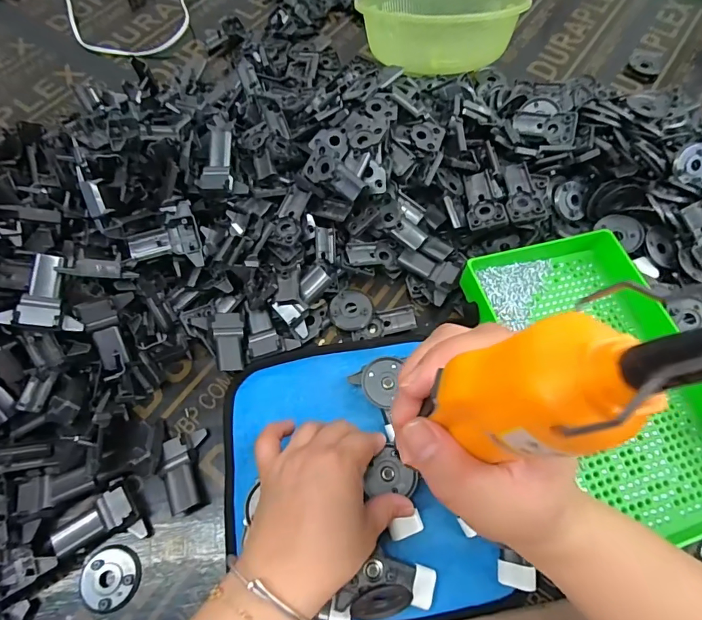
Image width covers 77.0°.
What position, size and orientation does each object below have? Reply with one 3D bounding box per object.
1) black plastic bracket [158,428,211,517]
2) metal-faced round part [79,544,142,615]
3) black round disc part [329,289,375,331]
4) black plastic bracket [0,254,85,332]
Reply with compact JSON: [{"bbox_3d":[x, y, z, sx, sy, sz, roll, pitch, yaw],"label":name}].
[{"bbox_3d":[-0.130,0.126,0.348,0.034,0.020,0.058,-15,65,-7],"label":"black plastic bracket"},{"bbox_3d":[-0.176,0.196,0.323,0.041,0.007,0.041,0,64,0],"label":"metal-faced round part"},{"bbox_3d":[0.000,-0.001,0.412,0.040,0.008,0.037,0,64,0],"label":"black round disc part"},{"bbox_3d":[-0.240,-0.012,0.342,0.055,0.015,0.059,1,75,-26],"label":"black plastic bracket"}]

